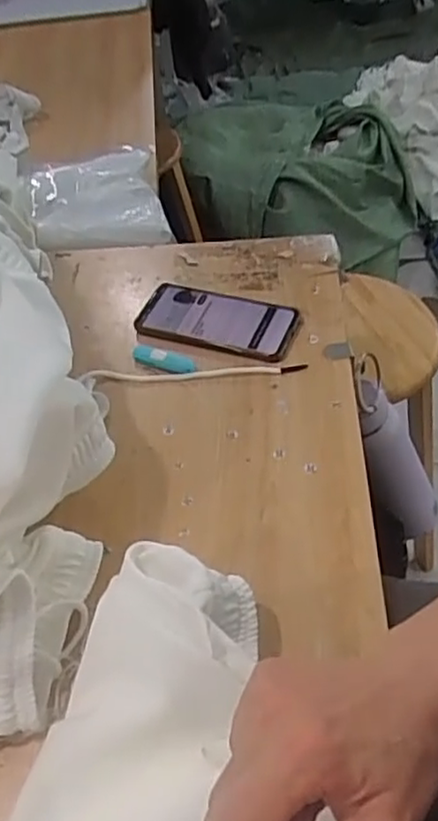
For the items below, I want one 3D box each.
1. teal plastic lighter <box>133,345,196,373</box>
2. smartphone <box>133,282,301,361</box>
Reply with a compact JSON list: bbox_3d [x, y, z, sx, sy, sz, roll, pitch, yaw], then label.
[{"bbox_3d":[-0.056,-0.054,0.688,0.070,0.005,0.022,17,51,17],"label":"teal plastic lighter"},{"bbox_3d":[-0.002,-0.097,0.722,0.169,0.011,0.083,15,50,15],"label":"smartphone"}]

